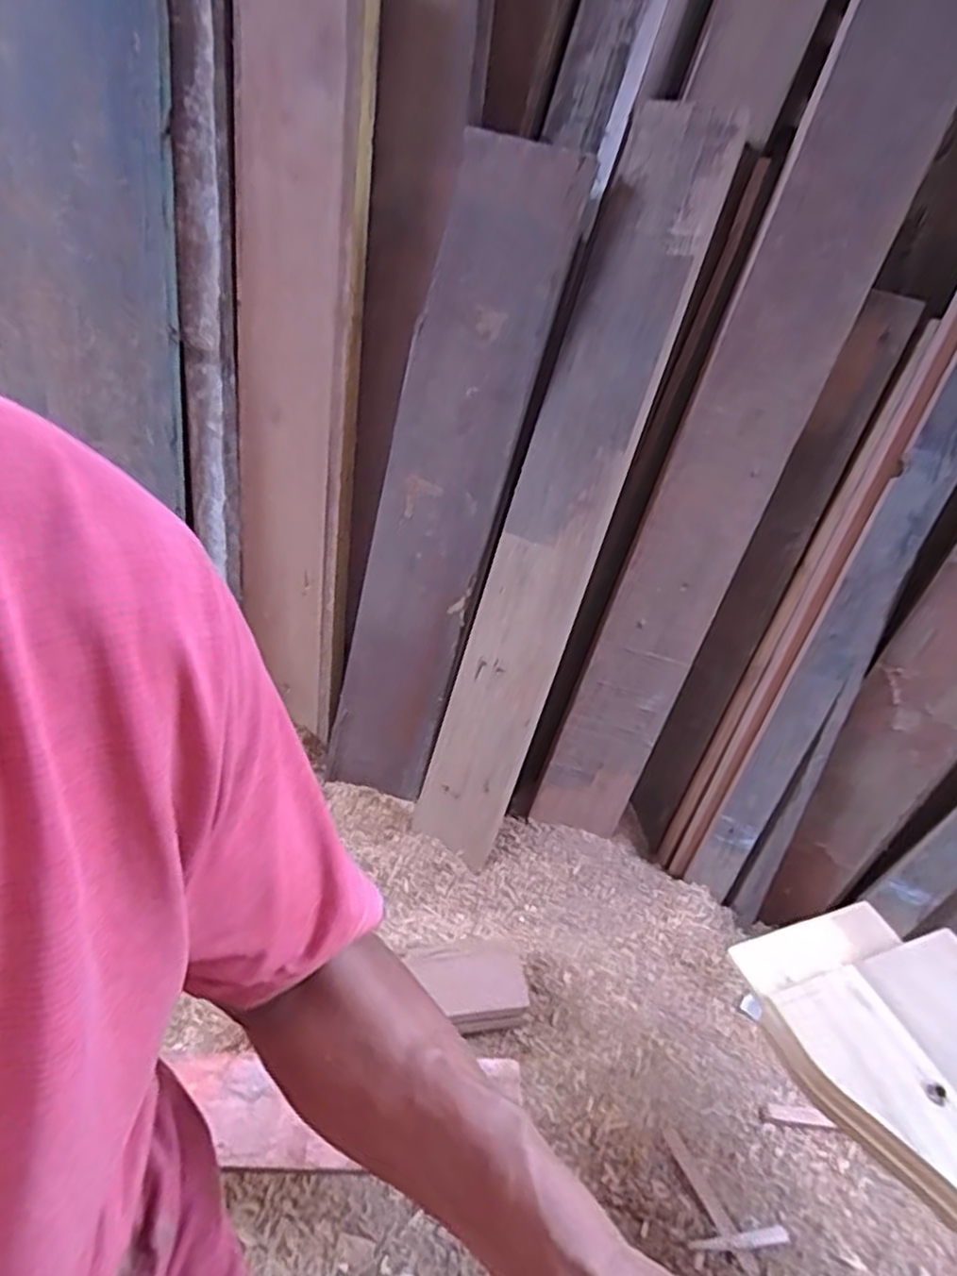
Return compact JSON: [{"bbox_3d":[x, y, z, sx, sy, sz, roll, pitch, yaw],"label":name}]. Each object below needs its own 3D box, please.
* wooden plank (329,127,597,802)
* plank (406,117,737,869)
[{"bbox_3d":[-0.054,-0.125,0.814,0.131,0.739,0.027,24,28,15],"label":"wooden plank"},{"bbox_3d":[0.071,-0.103,0.759,0.044,0.769,0.122,-1,27,-41],"label":"plank"}]

